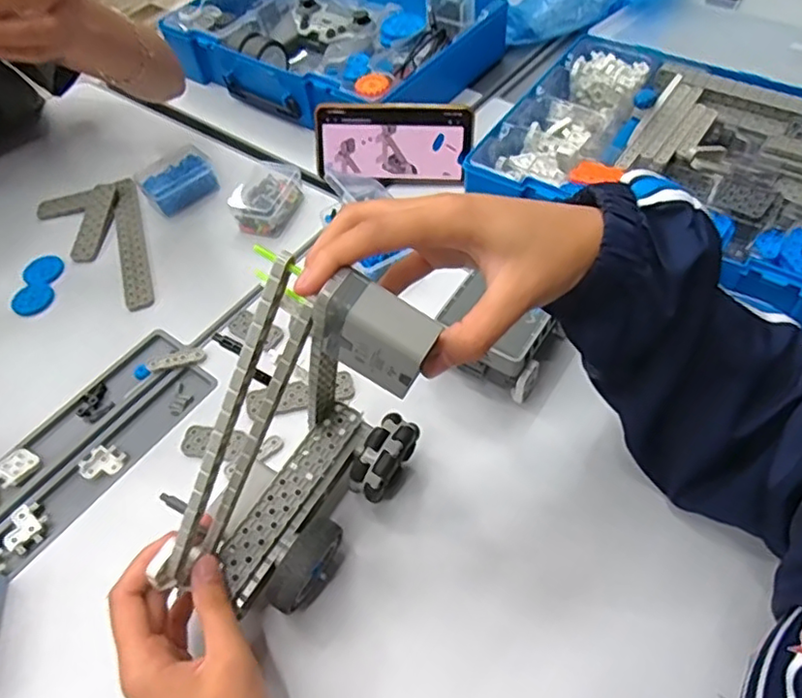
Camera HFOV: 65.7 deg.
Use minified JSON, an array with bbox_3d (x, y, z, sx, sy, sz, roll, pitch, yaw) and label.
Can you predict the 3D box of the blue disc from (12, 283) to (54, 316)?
[{"bbox_3d":[-0.356,-0.049,0.600,0.038,0.004,0.037,-3,54,4],"label":"blue disc"}]

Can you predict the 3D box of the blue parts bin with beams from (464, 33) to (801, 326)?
[{"bbox_3d":[0.271,-0.166,0.571,0.361,0.049,0.262,29,62,23],"label":"blue parts bin with beams"}]

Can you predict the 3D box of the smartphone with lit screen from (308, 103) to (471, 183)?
[{"bbox_3d":[-0.010,-0.212,0.641,0.160,0.077,0.009,3,28,4],"label":"smartphone with lit screen"}]

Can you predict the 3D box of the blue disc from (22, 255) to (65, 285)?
[{"bbox_3d":[-0.357,-0.079,0.621,0.039,0.004,0.036,-3,54,4],"label":"blue disc"}]

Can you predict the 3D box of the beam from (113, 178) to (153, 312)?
[{"bbox_3d":[-0.277,-0.112,0.638,0.026,0.009,0.196,-19,55,-8],"label":"beam"}]

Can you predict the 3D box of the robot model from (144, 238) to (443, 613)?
[{"bbox_3d":[-0.060,0.071,0.348,0.094,0.206,0.155,30,64,22],"label":"robot model"}]

